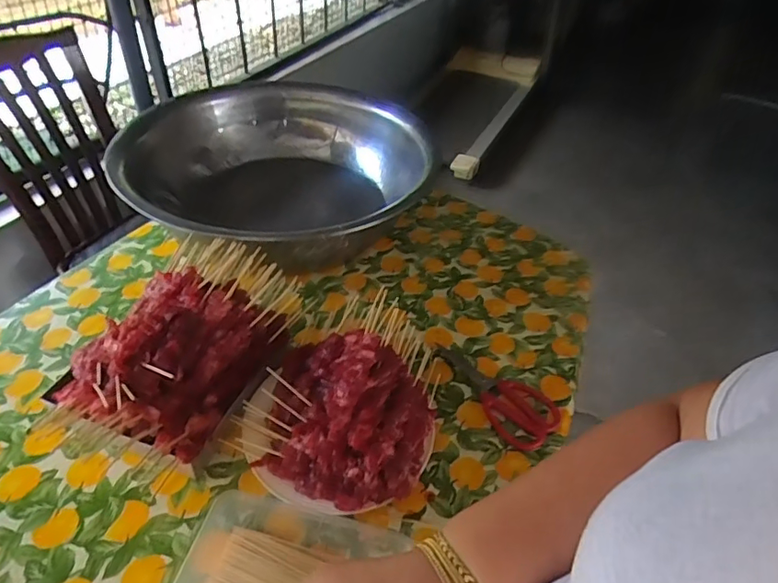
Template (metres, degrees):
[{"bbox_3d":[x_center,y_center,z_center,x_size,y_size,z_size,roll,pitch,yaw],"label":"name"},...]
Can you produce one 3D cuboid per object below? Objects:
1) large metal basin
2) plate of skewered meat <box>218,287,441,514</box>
[{"bbox_3d":[-0.227,-0.228,1.066,0.555,0.181,0.576,2,42,-2],"label":"large metal basin"},{"bbox_3d":[-0.038,0.123,0.729,0.242,0.122,0.340,23,45,20],"label":"plate of skewered meat"}]

